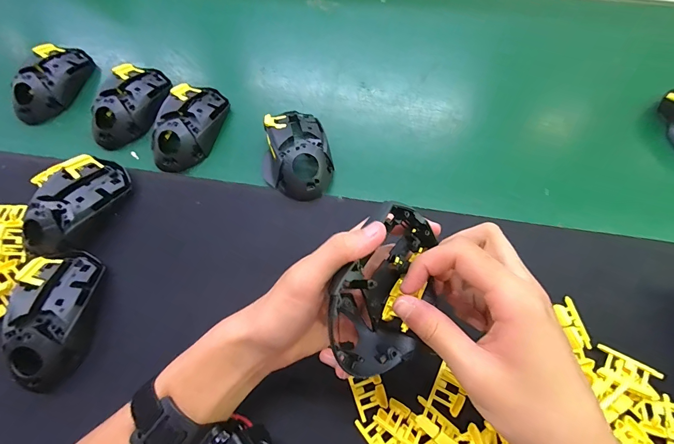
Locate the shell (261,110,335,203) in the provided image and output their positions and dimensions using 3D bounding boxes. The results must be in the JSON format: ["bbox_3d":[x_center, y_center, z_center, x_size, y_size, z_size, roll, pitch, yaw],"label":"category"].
[{"bbox_3d":[-0.046,-0.078,0.377,0.071,0.039,0.113,-13,66,-5],"label":"shell"}]

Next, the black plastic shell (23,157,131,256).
[{"bbox_3d":[-0.263,-0.020,0.345,0.055,0.028,0.109,33,70,15],"label":"black plastic shell"}]

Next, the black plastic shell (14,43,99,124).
[{"bbox_3d":[-0.360,-0.179,0.443,0.066,0.041,0.117,8,66,4],"label":"black plastic shell"}]

